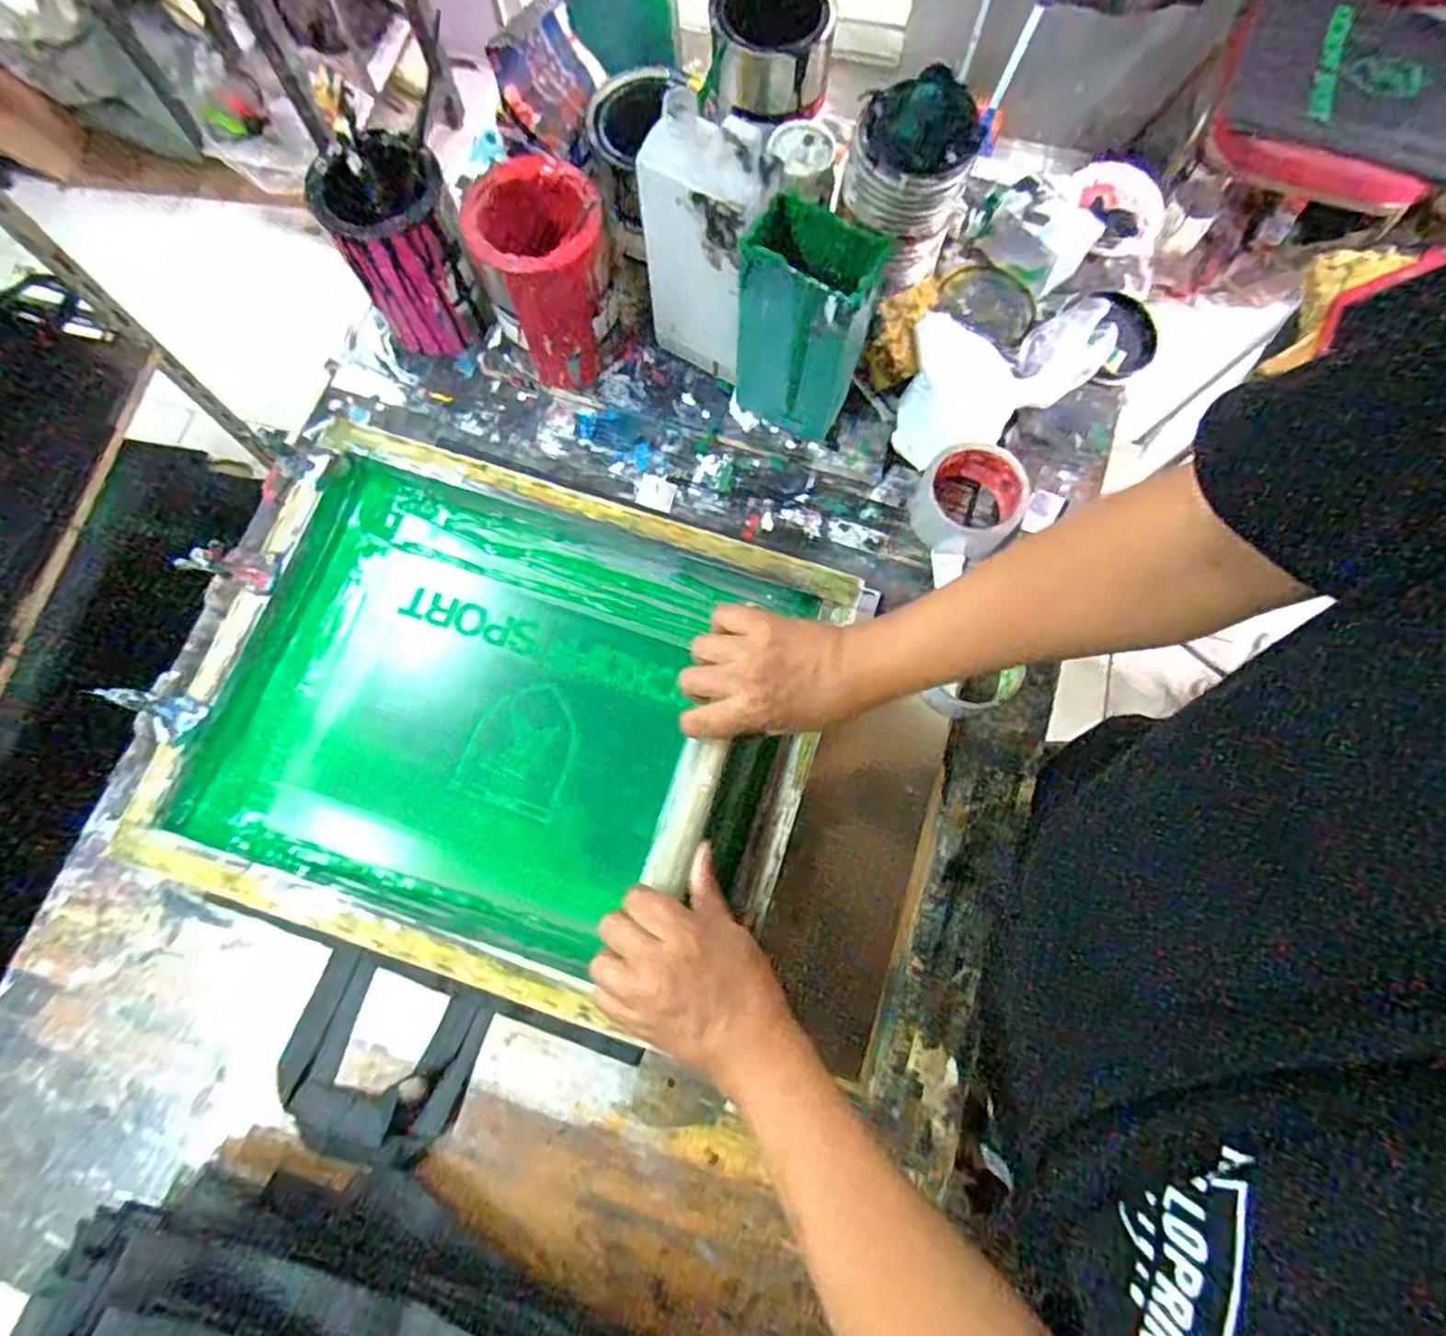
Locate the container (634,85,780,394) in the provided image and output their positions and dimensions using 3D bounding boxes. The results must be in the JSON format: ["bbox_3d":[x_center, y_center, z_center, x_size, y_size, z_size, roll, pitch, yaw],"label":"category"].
[{"bbox_3d":[-0.014,-0.330,0.573,0.097,0.223,0.057,31,78,8],"label":"container"}]

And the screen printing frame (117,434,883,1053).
[{"bbox_3d":[-0.176,0.037,0.585,0.491,0.052,0.393,18,77,5],"label":"screen printing frame"}]

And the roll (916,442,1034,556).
[{"bbox_3d":[0.221,-0.150,0.630,0.089,0.055,0.091,0,76,0],"label":"roll"}]

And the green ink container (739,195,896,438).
[{"bbox_3d":[0.067,-0.283,0.577,0.099,0.177,0.071,17,77,4],"label":"green ink container"}]

